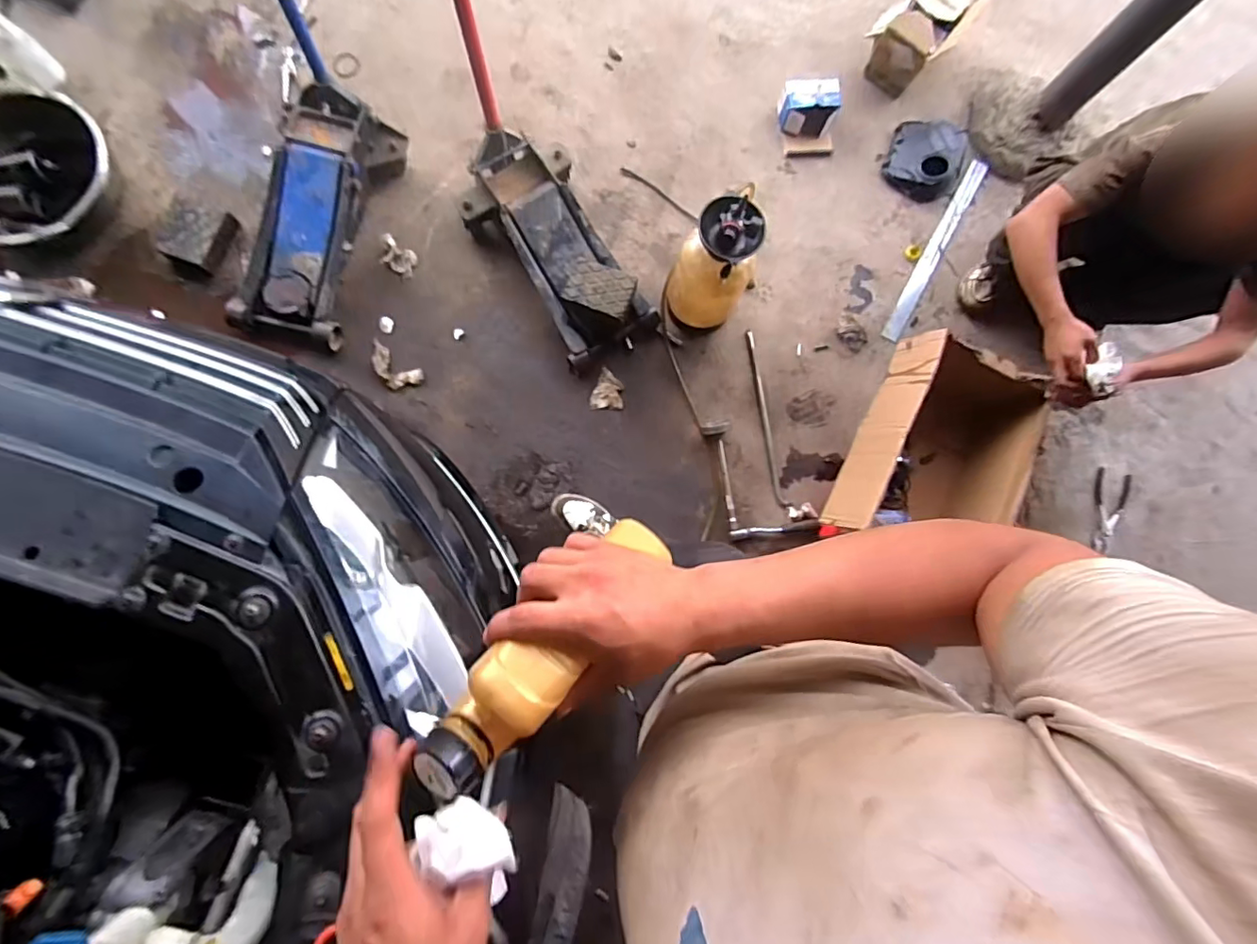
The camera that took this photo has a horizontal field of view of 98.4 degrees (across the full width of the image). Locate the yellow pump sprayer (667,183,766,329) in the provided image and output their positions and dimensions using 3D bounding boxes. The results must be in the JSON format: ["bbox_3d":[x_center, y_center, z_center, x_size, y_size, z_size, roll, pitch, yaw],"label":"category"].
[{"bbox_3d":[0.214,-0.510,1.321,0.187,0.407,0.224,29,81,1],"label":"yellow pump sprayer"}]

